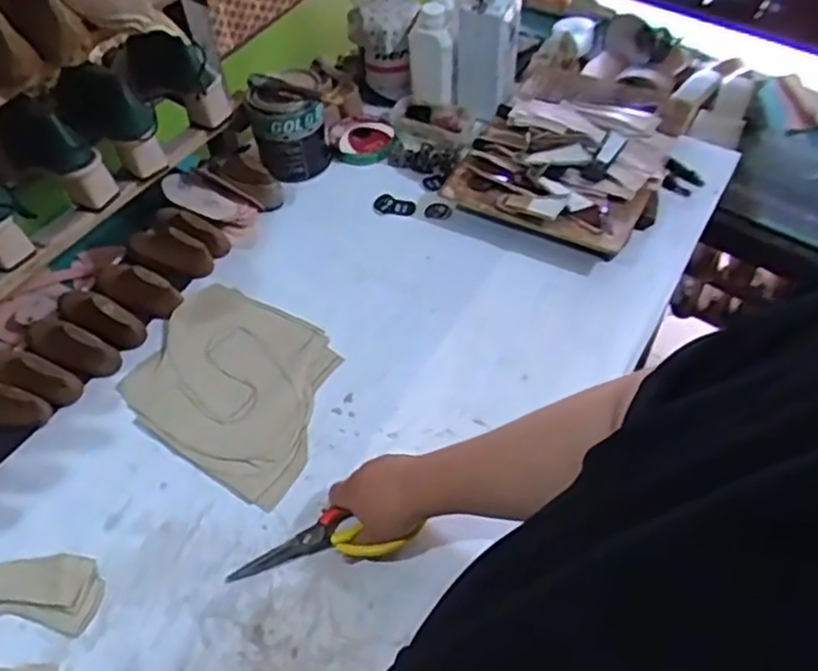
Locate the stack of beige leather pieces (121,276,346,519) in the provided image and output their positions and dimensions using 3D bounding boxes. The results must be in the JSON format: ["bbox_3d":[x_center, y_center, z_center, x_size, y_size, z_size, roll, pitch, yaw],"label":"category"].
[{"bbox_3d":[-0.207,0.053,0.868,0.274,0.013,0.221,26,58,21],"label":"stack of beige leather pieces"}]

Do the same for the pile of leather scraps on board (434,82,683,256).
[{"bbox_3d":[0.229,-0.253,1.030,0.260,0.085,0.292,22,56,19],"label":"pile of leather scraps on board"}]

